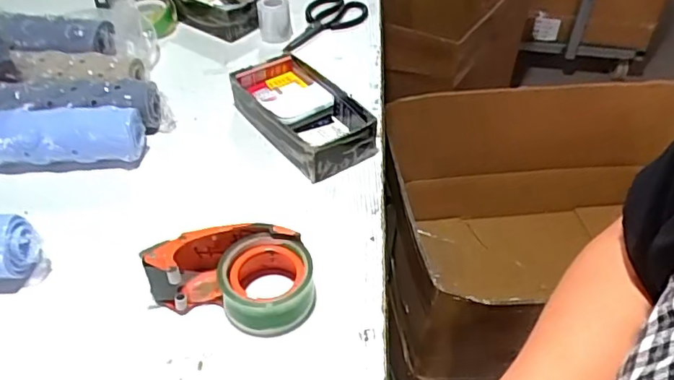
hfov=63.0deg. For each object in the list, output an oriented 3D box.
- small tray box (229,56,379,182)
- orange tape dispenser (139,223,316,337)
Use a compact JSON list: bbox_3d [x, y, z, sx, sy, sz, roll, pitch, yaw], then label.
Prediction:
[{"bbox_3d":[-0.047,-0.101,0.757,0.113,0.065,0.210,-27,48,-23],"label":"small tray box"},{"bbox_3d":[-0.102,0.082,0.554,0.163,0.063,0.092,12,44,13],"label":"orange tape dispenser"}]

